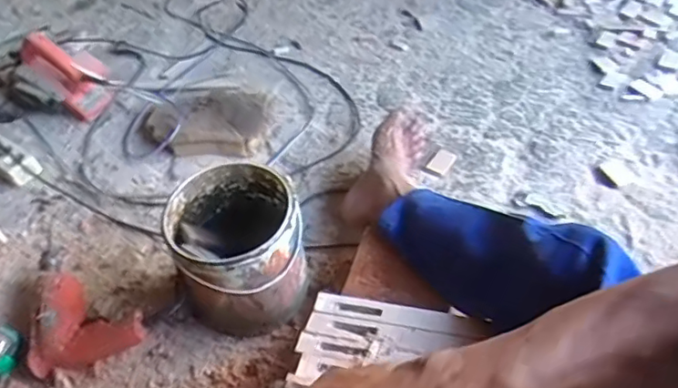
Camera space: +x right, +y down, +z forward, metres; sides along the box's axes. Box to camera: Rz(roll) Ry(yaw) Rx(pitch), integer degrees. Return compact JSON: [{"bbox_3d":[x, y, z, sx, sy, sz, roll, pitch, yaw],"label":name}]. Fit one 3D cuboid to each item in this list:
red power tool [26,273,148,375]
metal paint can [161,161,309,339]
[{"bbox_3d":[-0.359,0.179,0.873,0.166,0.068,0.144,-14,46,-4],"label":"red power tool"},{"bbox_3d":[-0.139,0.083,0.865,0.176,0.181,0.180,-5,46,5],"label":"metal paint can"}]

